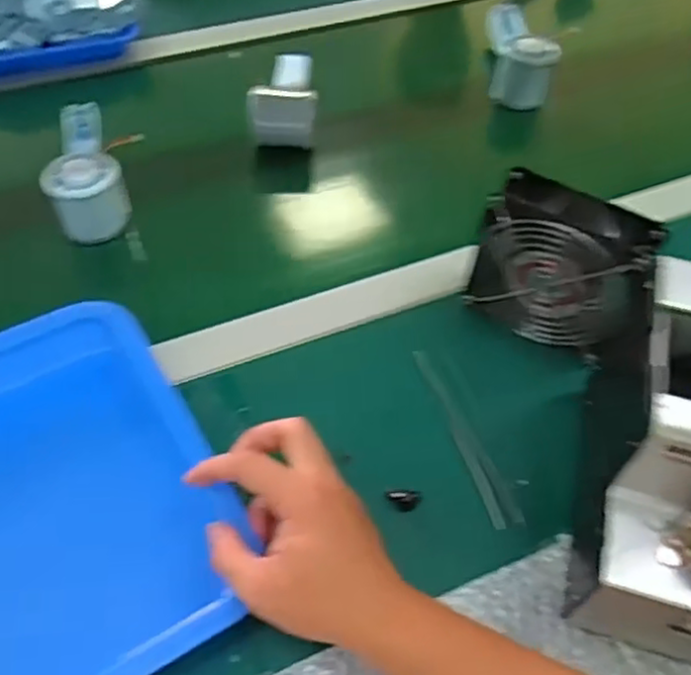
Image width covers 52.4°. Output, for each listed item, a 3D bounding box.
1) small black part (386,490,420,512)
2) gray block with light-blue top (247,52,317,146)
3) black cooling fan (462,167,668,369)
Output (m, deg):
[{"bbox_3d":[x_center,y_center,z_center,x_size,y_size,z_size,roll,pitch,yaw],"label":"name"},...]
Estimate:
[{"bbox_3d":[0.037,0.108,0.469,0.021,0.007,0.011,13,52,8],"label":"small black part"},{"bbox_3d":[-0.063,-0.251,0.717,0.065,0.057,0.161,-1,51,-4],"label":"gray block with light-blue top"},{"bbox_3d":[0.163,-0.049,0.520,0.130,0.111,0.051,28,55,19],"label":"black cooling fan"}]

